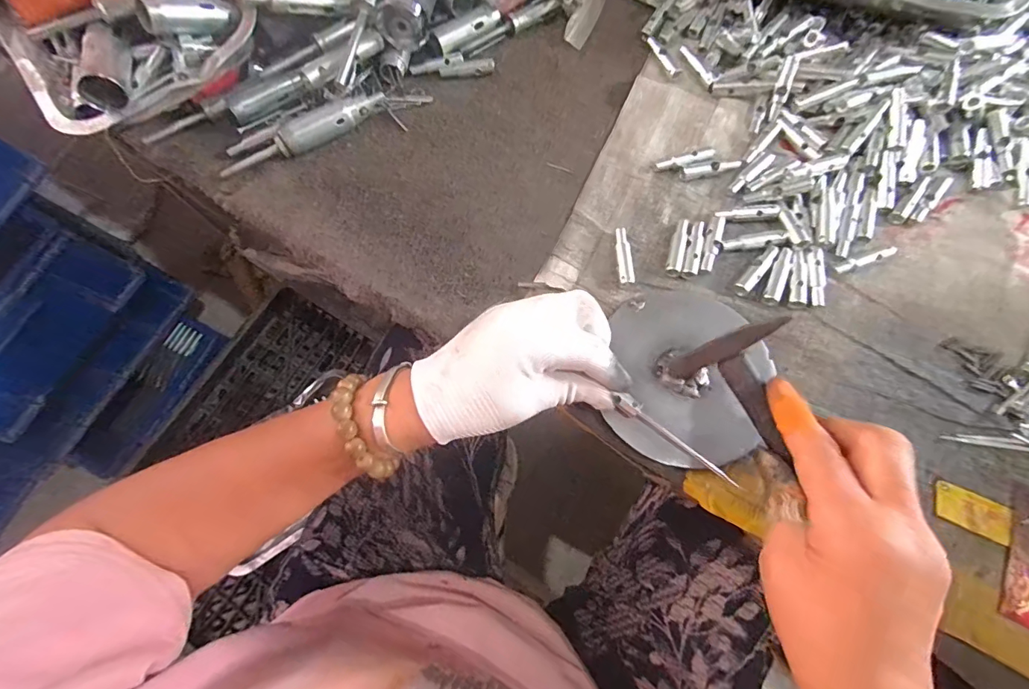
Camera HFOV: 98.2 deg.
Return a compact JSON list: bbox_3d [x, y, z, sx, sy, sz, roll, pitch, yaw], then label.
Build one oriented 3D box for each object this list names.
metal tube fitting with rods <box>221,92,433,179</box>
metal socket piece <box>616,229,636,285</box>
[{"bbox_3d":[-0.167,-0.194,0.393,0.189,0.022,0.020,-32,74,-9],"label":"metal tube fitting with rods"},{"bbox_3d":[0.086,-0.070,0.353,0.011,0.012,0.050,-3,72,0],"label":"metal socket piece"}]

